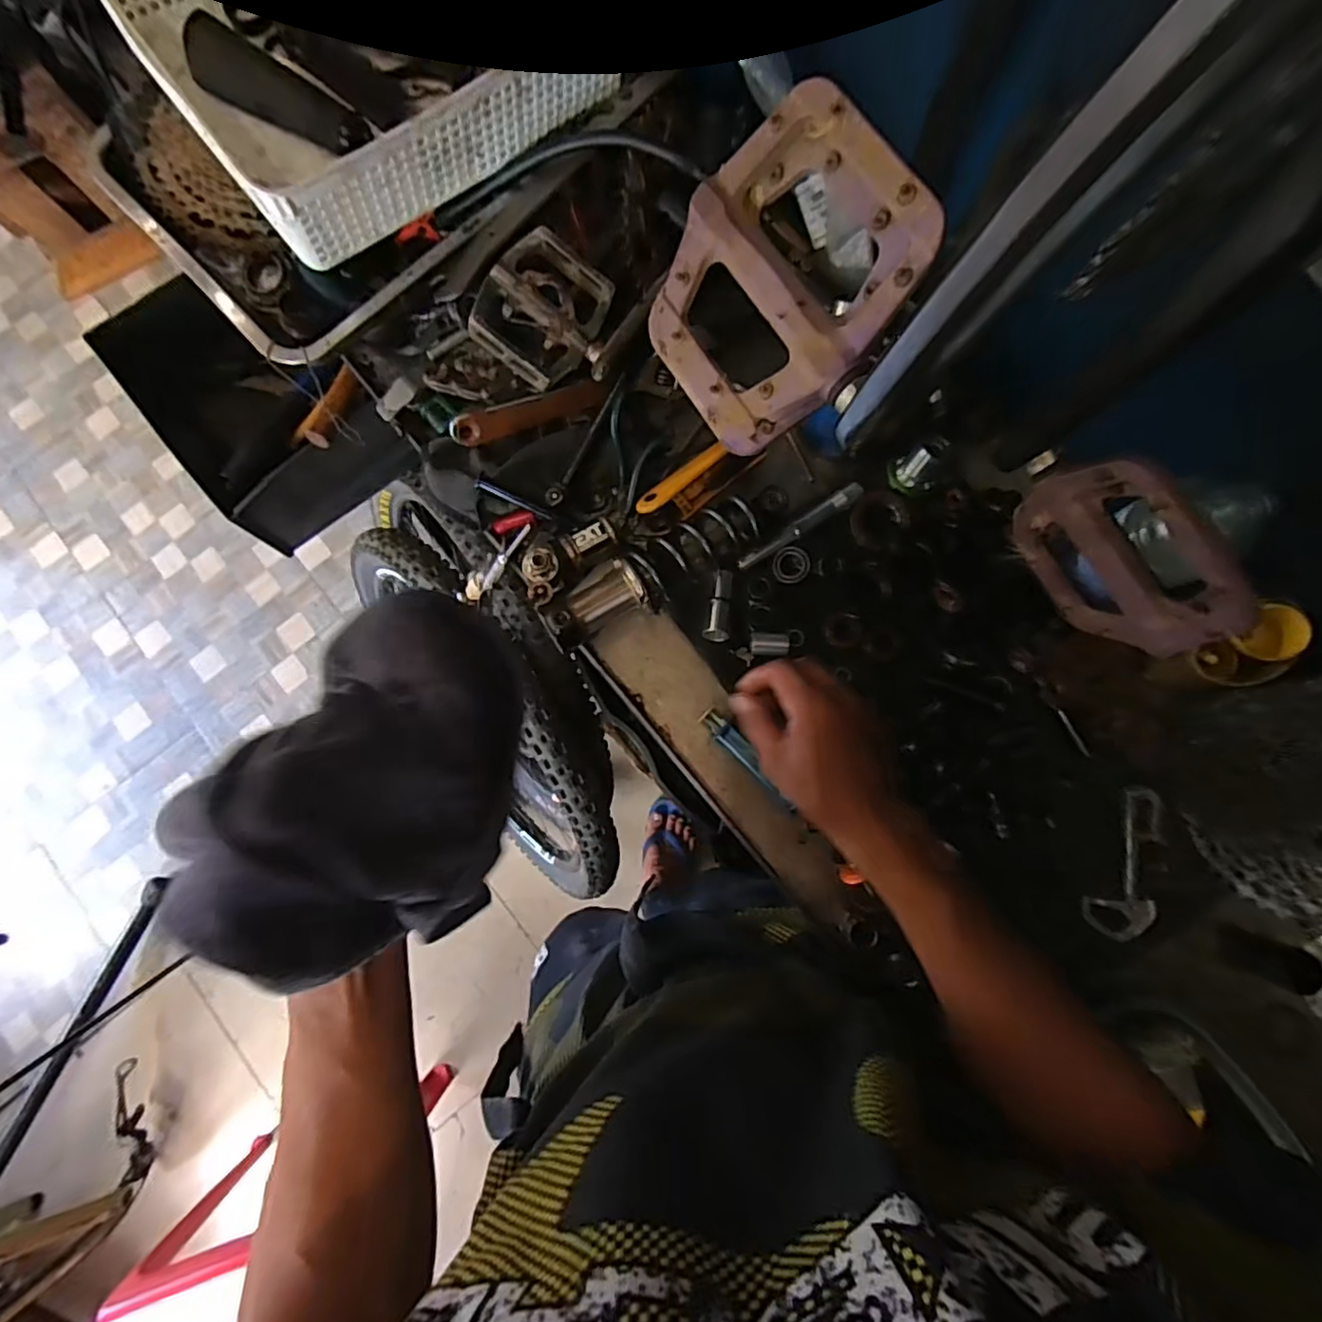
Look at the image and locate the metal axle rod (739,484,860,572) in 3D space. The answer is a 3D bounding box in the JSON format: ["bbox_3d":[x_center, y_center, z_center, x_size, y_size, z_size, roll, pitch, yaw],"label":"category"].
[{"bbox_3d":[0.127,-0.119,0.555,0.128,0.015,0.015,-35,83,-5],"label":"metal axle rod"}]

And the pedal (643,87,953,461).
[{"bbox_3d":[0.046,-0.145,0.241,0.105,0.015,0.098,-38,77,34],"label":"pedal"}]

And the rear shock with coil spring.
[{"bbox_3d":[-0.014,-0.089,0.524,0.200,0.061,0.088,-26,83,-2],"label":"rear shock with coil spring"}]

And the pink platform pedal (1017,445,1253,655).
[{"bbox_3d":[0.207,-0.051,0.288,0.017,0.101,0.103,-35,83,-5],"label":"pink platform pedal"}]

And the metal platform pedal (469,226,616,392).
[{"bbox_3d":[-0.086,-0.280,0.503,0.108,0.030,0.107,34,82,1],"label":"metal platform pedal"}]

